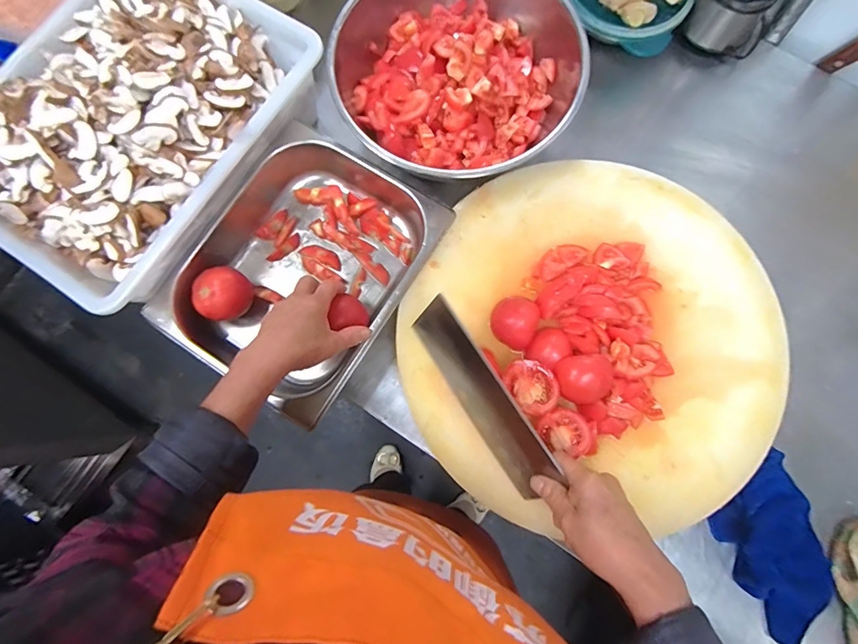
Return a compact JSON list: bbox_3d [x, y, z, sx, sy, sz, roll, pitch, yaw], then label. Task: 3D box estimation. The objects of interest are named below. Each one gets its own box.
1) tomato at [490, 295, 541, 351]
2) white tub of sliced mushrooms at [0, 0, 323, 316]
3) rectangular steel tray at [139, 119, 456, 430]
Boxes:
[{"bbox_3d":[0.102,0.001,0.510,0.054,0.030,0.059,28,81,6],"label":"tomato"},{"bbox_3d":[-0.369,-0.258,0.536,0.326,0.104,0.412,33,81,7],"label":"white tub of sliced mushrooms"},{"bbox_3d":[-0.160,-0.073,0.575,0.267,0.078,0.328,32,81,7],"label":"rectangular steel tray"}]

